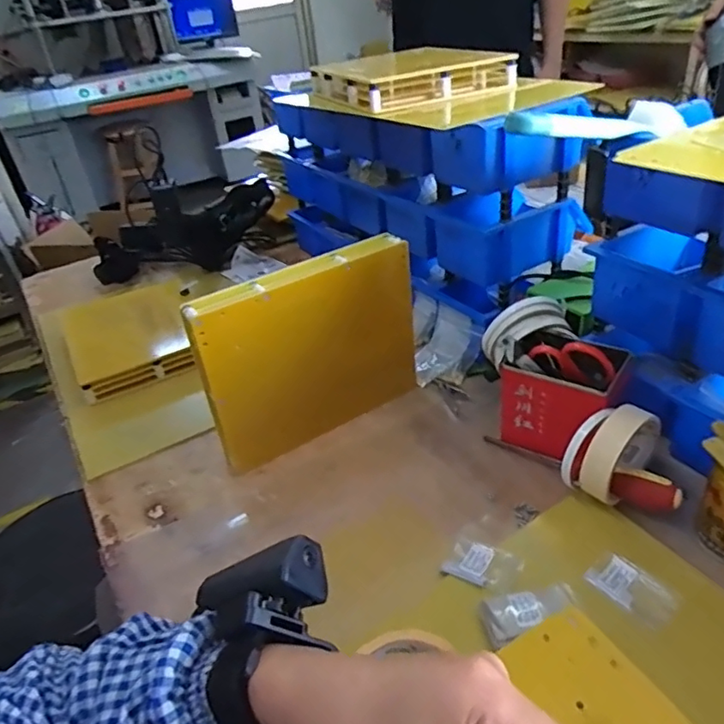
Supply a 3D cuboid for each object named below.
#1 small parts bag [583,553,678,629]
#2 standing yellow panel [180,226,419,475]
[{"bbox_3d":[0.214,0.180,0.453,0.037,0.004,0.060,-28,39,-26],"label":"small parts bag"},{"bbox_3d":[-0.048,-0.008,0.628,0.247,0.201,0.028,-25,38,-24],"label":"standing yellow panel"}]

